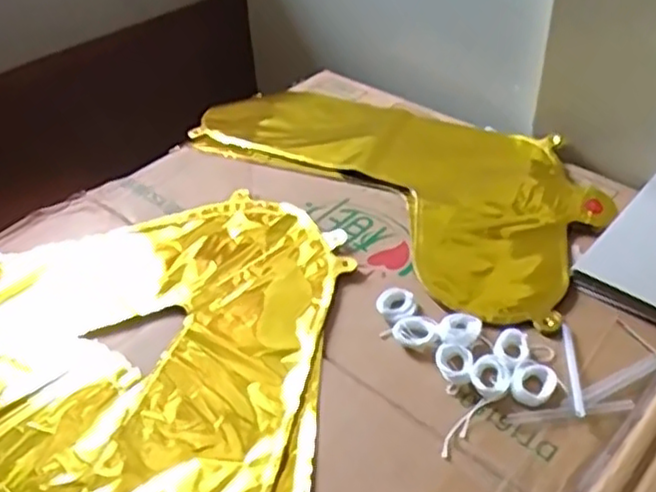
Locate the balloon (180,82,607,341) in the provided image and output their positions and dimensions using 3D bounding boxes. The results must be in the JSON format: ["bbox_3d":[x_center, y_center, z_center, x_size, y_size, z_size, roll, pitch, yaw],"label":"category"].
[{"bbox_3d":[0.058,-0.079,0.638,0.212,0.008,0.414,-33,49,-32],"label":"balloon"}]

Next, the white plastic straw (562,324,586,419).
[{"bbox_3d":[0.158,0.078,0.449,0.008,0.005,0.075,5,40,7],"label":"white plastic straw"}]

